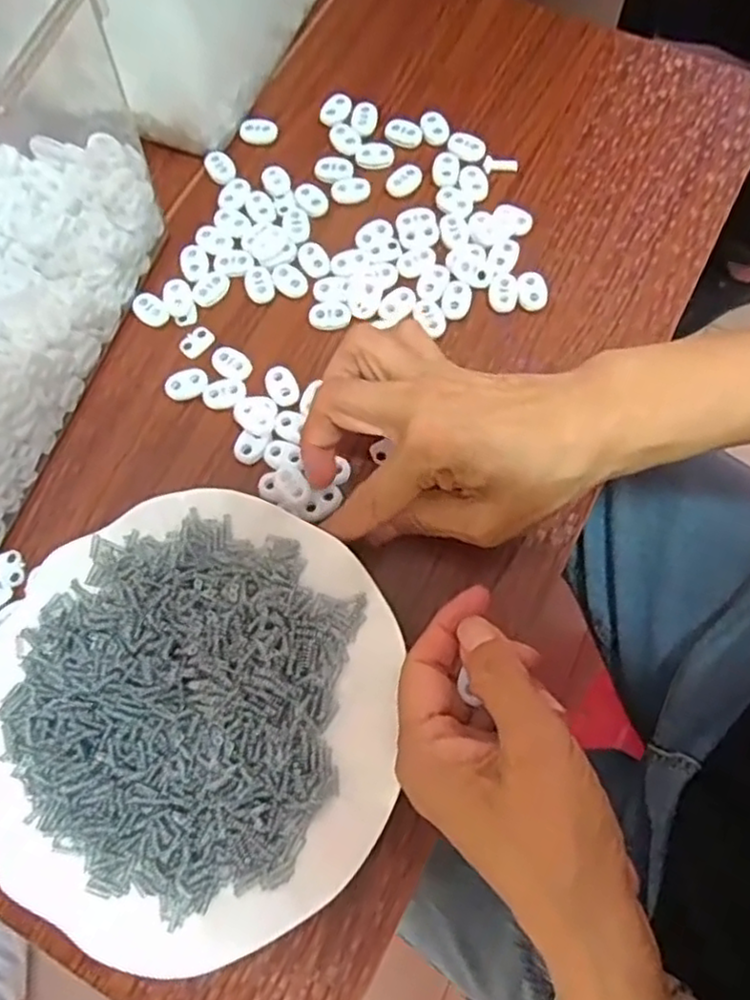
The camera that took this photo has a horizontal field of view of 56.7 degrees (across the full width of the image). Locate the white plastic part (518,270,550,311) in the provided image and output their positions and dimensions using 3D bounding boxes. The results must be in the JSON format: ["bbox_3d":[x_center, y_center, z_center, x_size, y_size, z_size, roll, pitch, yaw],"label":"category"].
[{"bbox_3d":[0.085,-0.114,0.377,0.015,0.008,0.022,-6,72,1],"label":"white plastic part"}]

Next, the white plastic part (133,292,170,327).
[{"bbox_3d":[-0.125,-0.105,0.385,0.014,0.004,0.022,-41,75,-10],"label":"white plastic part"}]

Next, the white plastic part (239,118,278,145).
[{"bbox_3d":[-0.071,-0.225,0.423,0.023,0.007,0.015,-1,72,2],"label":"white plastic part"}]

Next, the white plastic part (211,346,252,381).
[{"bbox_3d":[-0.077,-0.073,0.370,0.022,0.004,0.015,26,75,10],"label":"white plastic part"}]

